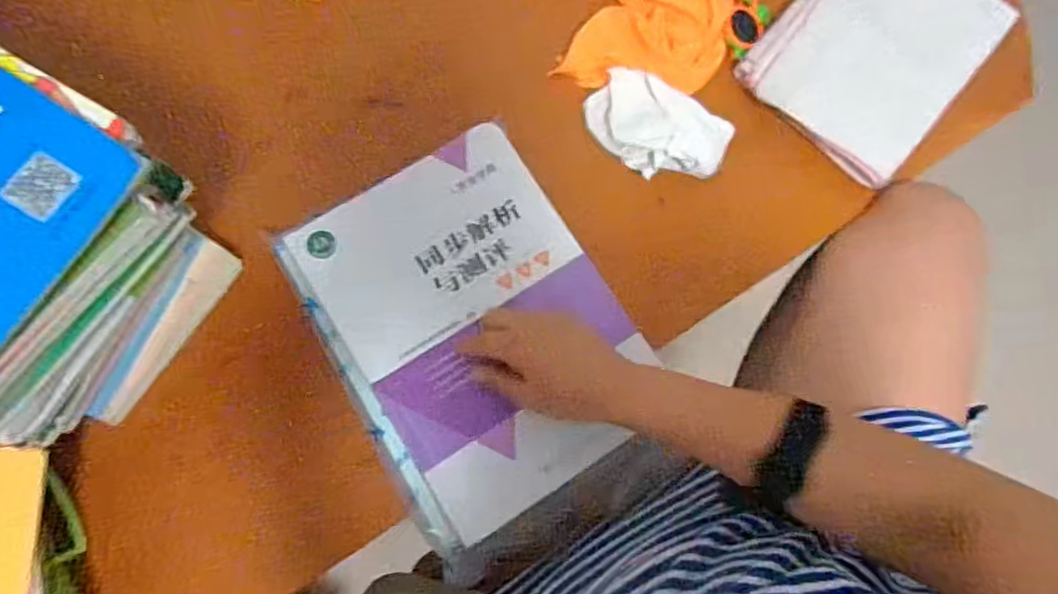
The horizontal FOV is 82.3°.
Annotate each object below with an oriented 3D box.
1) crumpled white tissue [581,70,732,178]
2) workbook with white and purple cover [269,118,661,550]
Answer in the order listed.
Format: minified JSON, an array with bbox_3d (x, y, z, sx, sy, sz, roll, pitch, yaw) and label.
[{"bbox_3d":[0.119,-0.155,0.576,0.135,0.055,0.074,26,78,4],"label":"crumpled white tissue"},{"bbox_3d":[-0.046,0.023,0.505,0.225,0.028,0.292,-29,78,-7],"label":"workbook with white and purple cover"}]

